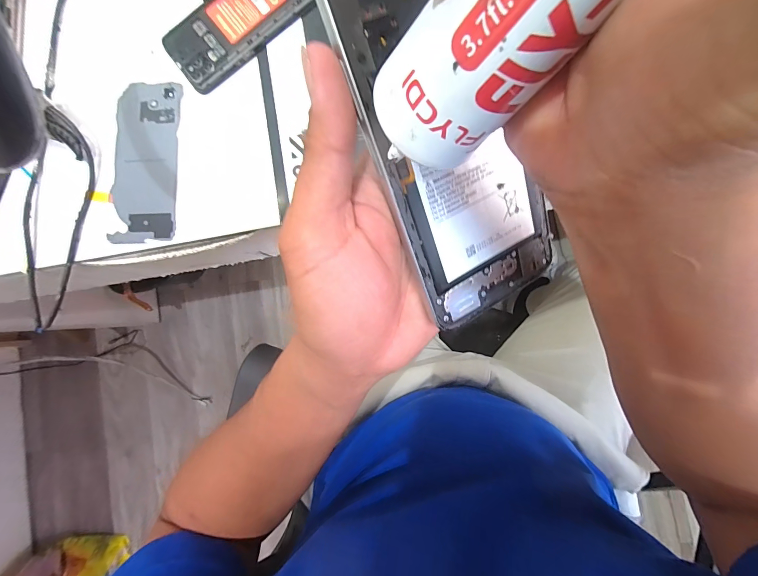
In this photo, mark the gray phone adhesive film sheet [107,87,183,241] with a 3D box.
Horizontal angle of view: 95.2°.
[{"bbox_3d":[-0.226,-0.121,0.336,0.063,0.005,0.154,0,86,9],"label":"gray phone adhesive film sheet"}]

